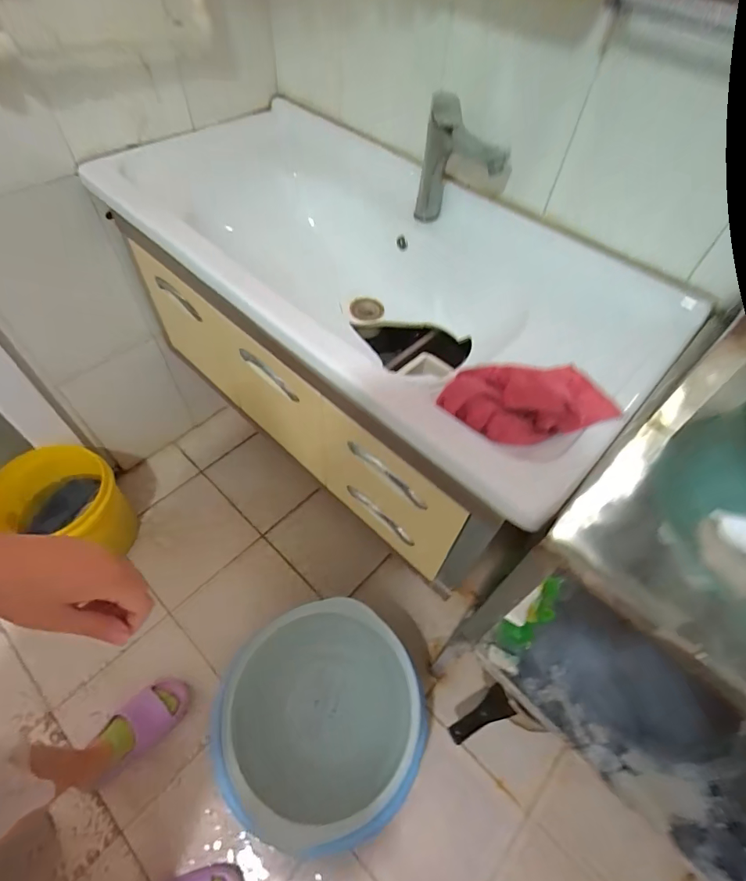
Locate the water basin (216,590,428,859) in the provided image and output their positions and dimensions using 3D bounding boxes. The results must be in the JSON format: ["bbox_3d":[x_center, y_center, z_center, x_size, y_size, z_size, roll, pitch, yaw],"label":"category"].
[{"bbox_3d":[-0.113,0.546,0.865,0.390,0.168,0.387,-19,59,-17],"label":"water basin"}]

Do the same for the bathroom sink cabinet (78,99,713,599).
[{"bbox_3d":[-0.034,-0.158,0.953,0.480,0.639,0.985,-37,65,-26],"label":"bathroom sink cabinet"}]

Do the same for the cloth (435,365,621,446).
[{"bbox_3d":[0.190,-0.049,0.540,0.210,0.038,0.099,-10,56,-11],"label":"cloth"}]

